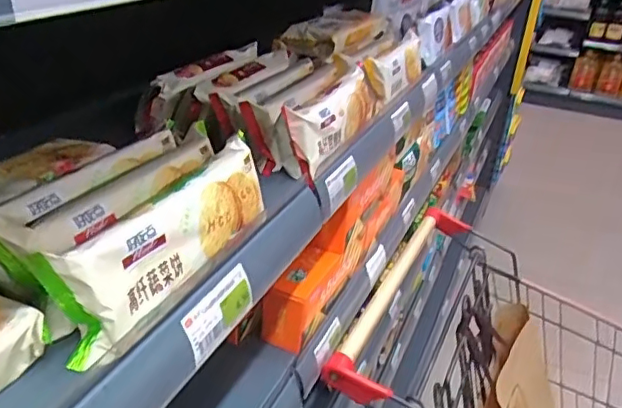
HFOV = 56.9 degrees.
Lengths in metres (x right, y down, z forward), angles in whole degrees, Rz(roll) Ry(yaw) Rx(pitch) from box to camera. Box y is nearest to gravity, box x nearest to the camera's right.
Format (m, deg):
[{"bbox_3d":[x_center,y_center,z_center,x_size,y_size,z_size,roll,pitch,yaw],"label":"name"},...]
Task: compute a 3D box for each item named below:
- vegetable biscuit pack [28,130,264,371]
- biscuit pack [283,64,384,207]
[{"bbox_3d":[-0.094,0.020,0.403,0.043,0.064,0.201,16,30,19],"label":"vegetable biscuit pack"},{"bbox_3d":[0.030,-0.098,0.655,0.048,0.071,0.227,13,30,14],"label":"biscuit pack"}]

